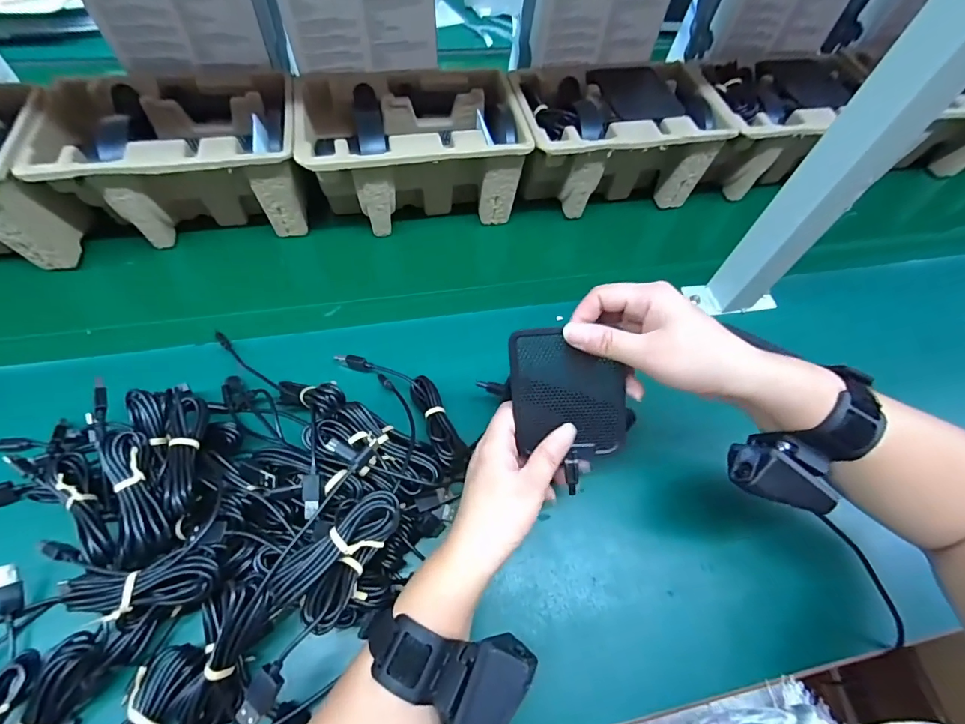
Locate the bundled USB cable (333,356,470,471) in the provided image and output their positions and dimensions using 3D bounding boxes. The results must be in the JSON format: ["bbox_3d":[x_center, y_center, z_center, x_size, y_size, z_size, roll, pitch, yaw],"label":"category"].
[{"bbox_3d":[-0.059,0.030,0.382,0.043,0.026,0.153,-39,67,-20],"label":"bundled USB cable"}]

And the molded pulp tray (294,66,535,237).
[{"bbox_3d":[-0.073,-0.233,0.497,0.226,0.117,0.138,-10,60,-6],"label":"molded pulp tray"}]

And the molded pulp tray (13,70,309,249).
[{"bbox_3d":[-0.294,-0.206,0.463,0.217,0.116,0.141,-12,60,-6],"label":"molded pulp tray"}]

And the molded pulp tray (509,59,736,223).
[{"bbox_3d":[0.149,-0.262,0.530,0.217,0.110,0.146,-12,60,-6],"label":"molded pulp tray"}]

